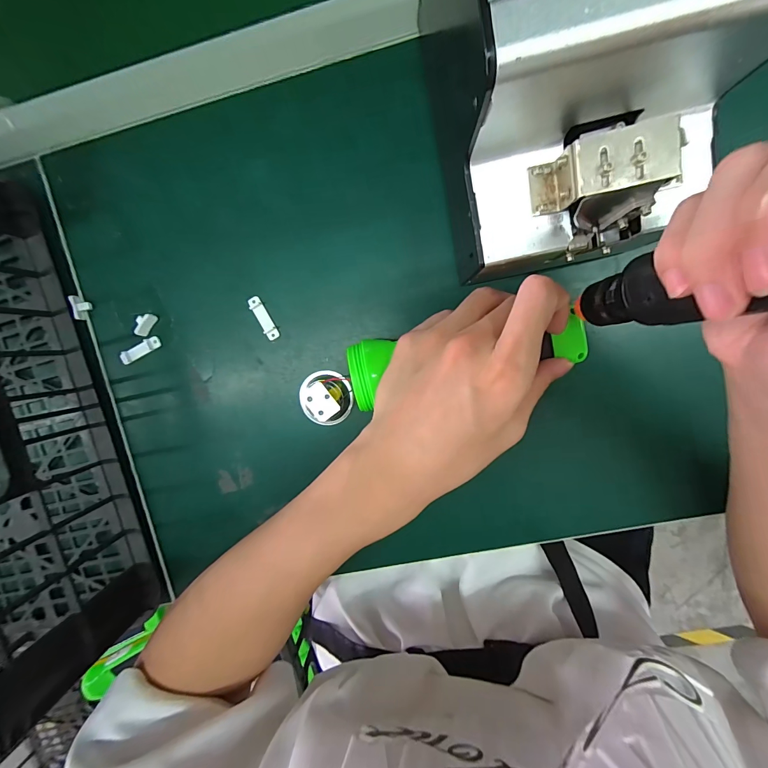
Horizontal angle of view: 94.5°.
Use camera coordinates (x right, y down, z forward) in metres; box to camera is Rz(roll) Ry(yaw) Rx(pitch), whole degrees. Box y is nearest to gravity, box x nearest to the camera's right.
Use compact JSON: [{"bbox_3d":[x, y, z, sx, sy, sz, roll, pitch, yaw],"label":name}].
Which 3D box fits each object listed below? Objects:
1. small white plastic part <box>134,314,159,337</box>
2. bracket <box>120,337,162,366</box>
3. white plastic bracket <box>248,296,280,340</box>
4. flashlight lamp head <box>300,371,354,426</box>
[{"bbox_3d":[-0.197,-0.050,0.290,0.012,0.008,0.019,35,98,1],"label":"small white plastic part"},{"bbox_3d":[-0.204,-0.028,0.297,0.035,0.010,0.011,-23,93,7],"label":"bracket"},{"bbox_3d":[-0.097,-0.053,0.285,0.009,0.004,0.037,-29,92,7],"label":"white plastic bracket"},{"bbox_3d":[-0.046,0.010,0.276,0.043,0.025,0.035,23,97,3],"label":"flashlight lamp head"}]

